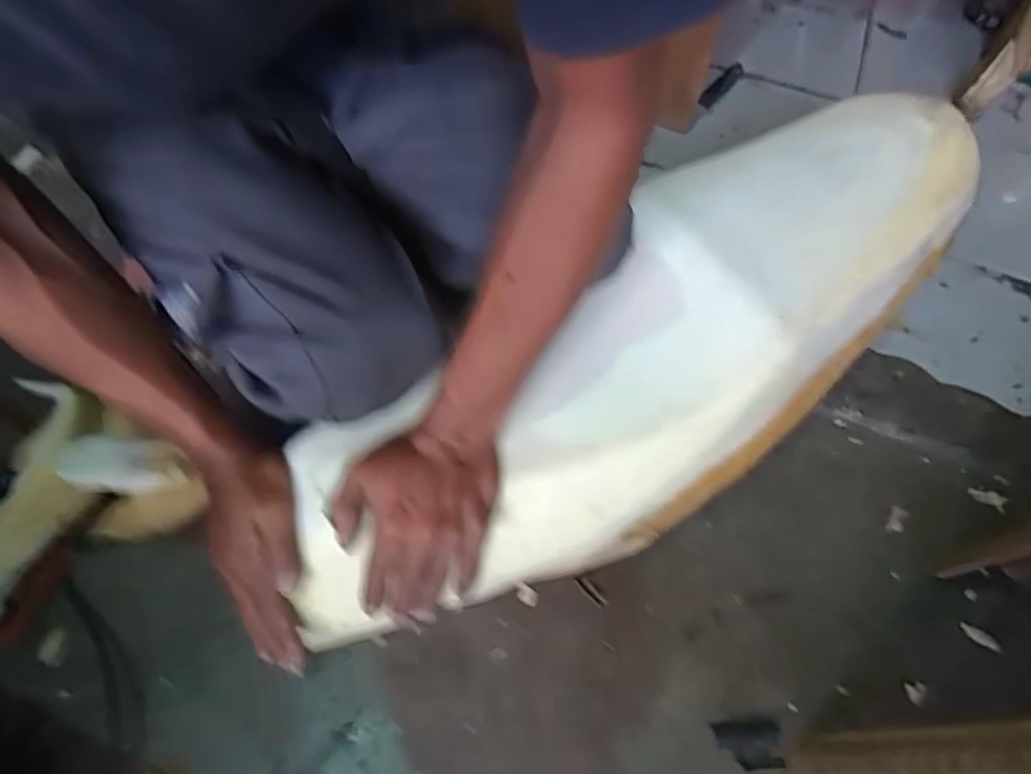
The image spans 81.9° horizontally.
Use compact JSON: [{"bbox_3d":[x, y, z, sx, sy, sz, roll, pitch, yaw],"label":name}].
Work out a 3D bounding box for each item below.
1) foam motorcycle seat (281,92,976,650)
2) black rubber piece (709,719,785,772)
[{"bbox_3d":[0.109,-0.030,0.496,0.664,0.142,0.224,-38,67,-8],"label":"foam motorcycle seat"},{"bbox_3d":[0.185,0.284,0.472,0.052,0.004,0.033,-1,58,-4],"label":"black rubber piece"}]

